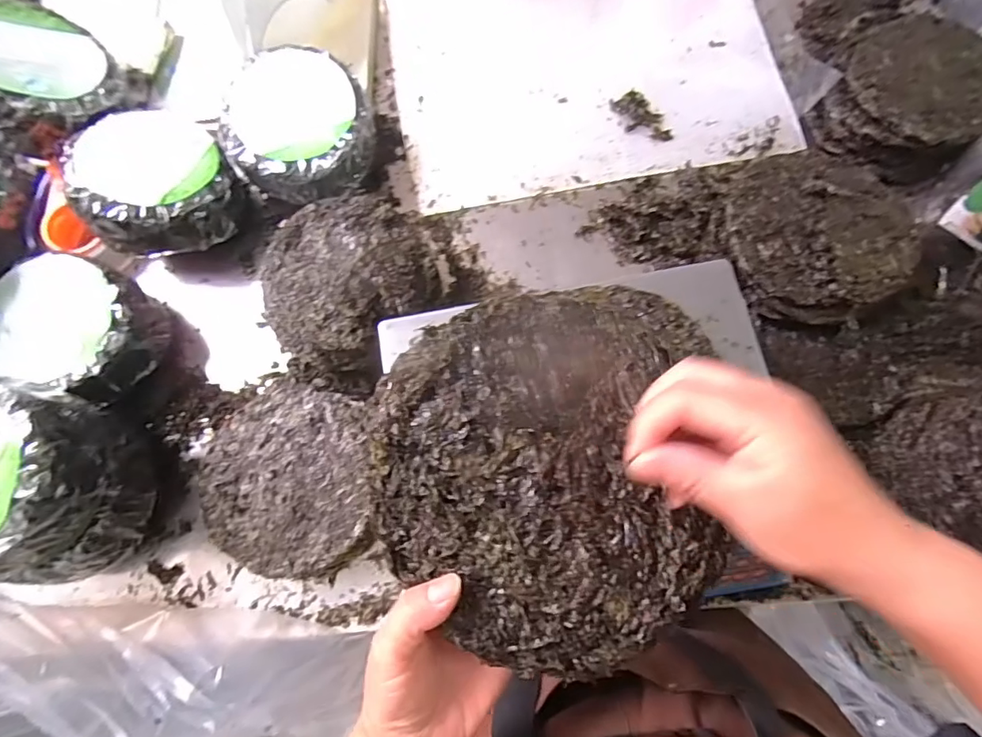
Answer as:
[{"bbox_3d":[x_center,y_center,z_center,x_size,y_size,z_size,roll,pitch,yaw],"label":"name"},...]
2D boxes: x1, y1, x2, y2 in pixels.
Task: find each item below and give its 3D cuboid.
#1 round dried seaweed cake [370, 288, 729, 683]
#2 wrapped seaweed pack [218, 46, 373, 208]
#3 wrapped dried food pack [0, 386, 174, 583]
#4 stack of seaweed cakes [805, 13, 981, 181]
[{"bbox_3d":[0.031,0.052,0.271,0.180,0.022,0.195,0,75,2],"label":"round dried seaweed cake"},{"bbox_3d":[-0.252,-0.325,0.668,0.178,0.067,0.183,10,76,4],"label":"wrapped seaweed pack"},{"bbox_3d":[-0.494,0.122,0.536,0.179,0.199,0.193,11,76,5],"label":"wrapped dried food pack"},{"bbox_3d":[0.562,-0.367,0.676,0.195,0.077,0.199,40,80,11],"label":"stack of seaweed cakes"}]

